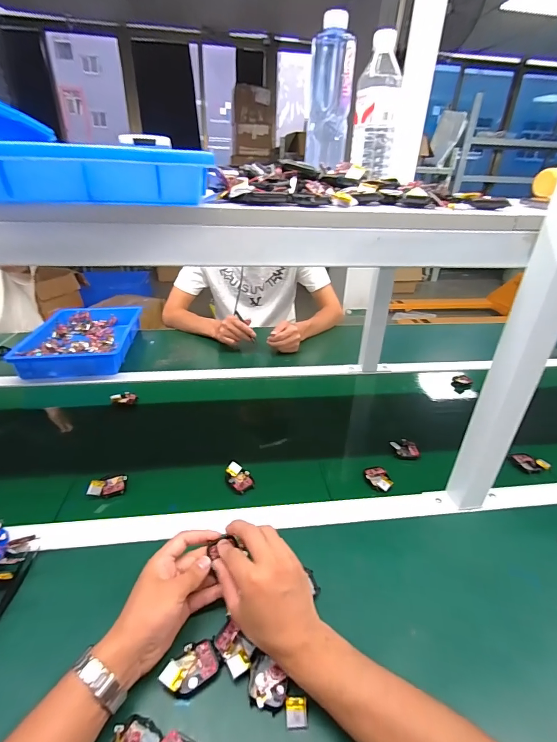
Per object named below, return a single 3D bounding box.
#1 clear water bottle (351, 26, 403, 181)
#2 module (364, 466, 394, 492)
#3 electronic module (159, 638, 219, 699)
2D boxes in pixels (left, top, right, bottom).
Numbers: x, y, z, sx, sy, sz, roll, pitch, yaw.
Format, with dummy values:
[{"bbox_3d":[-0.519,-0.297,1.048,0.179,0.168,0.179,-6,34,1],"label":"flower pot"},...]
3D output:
[{"bbox_3d":[0.164,-0.432,0.590,0.072,0.185,0.074,9,30,11],"label":"clear water bottle"},{"bbox_3d":[0.167,0.180,0.597,0.037,0.010,0.050,-4,30,-11],"label":"module"},{"bbox_3d":[-0.090,0.301,0.361,0.054,0.018,0.035,-17,35,-31],"label":"electronic module"}]

